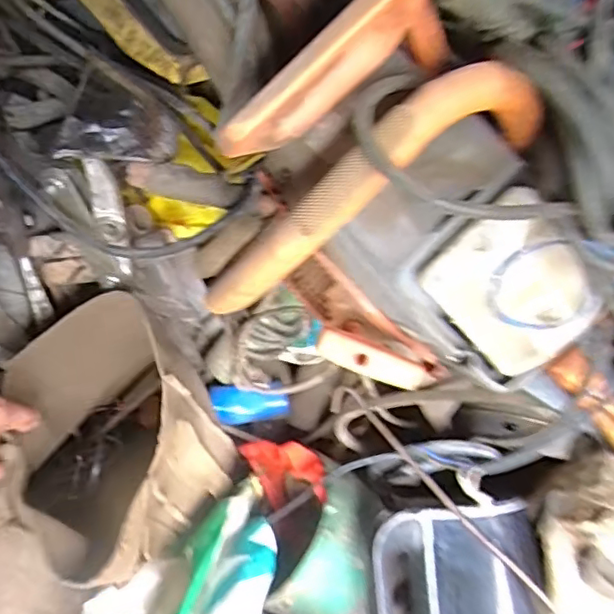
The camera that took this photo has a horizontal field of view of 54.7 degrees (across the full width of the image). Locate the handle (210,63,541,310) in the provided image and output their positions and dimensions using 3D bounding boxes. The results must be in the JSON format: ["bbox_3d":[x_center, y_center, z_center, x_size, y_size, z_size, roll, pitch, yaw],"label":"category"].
[{"bbox_3d":[0.031,-0.064,0.338,0.219,0.083,0.029,-34,75,7],"label":"handle"}]

